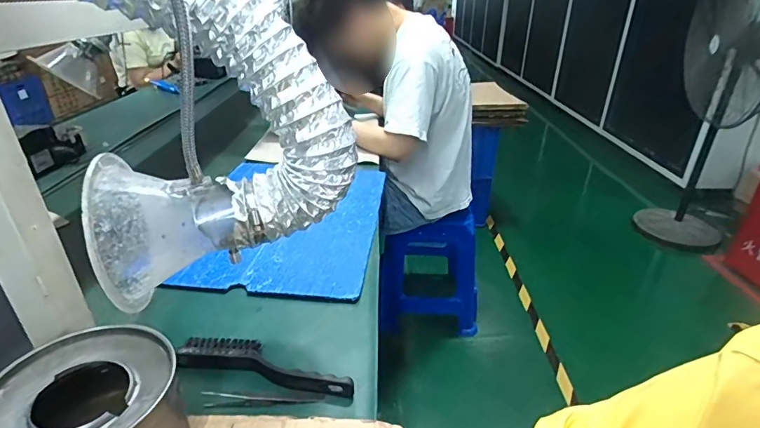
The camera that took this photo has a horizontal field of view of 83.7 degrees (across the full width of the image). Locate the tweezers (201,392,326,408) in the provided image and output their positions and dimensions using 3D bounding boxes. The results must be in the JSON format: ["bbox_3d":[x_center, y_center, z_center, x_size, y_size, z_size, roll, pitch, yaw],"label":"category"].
[{"bbox_3d":[-0.128,0.202,0.470,0.130,0.009,0.017,-2,28,-3],"label":"tweezers"}]

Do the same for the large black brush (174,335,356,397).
[{"bbox_3d":[-0.133,0.176,0.506,0.214,0.021,0.047,6,28,11],"label":"large black brush"}]

